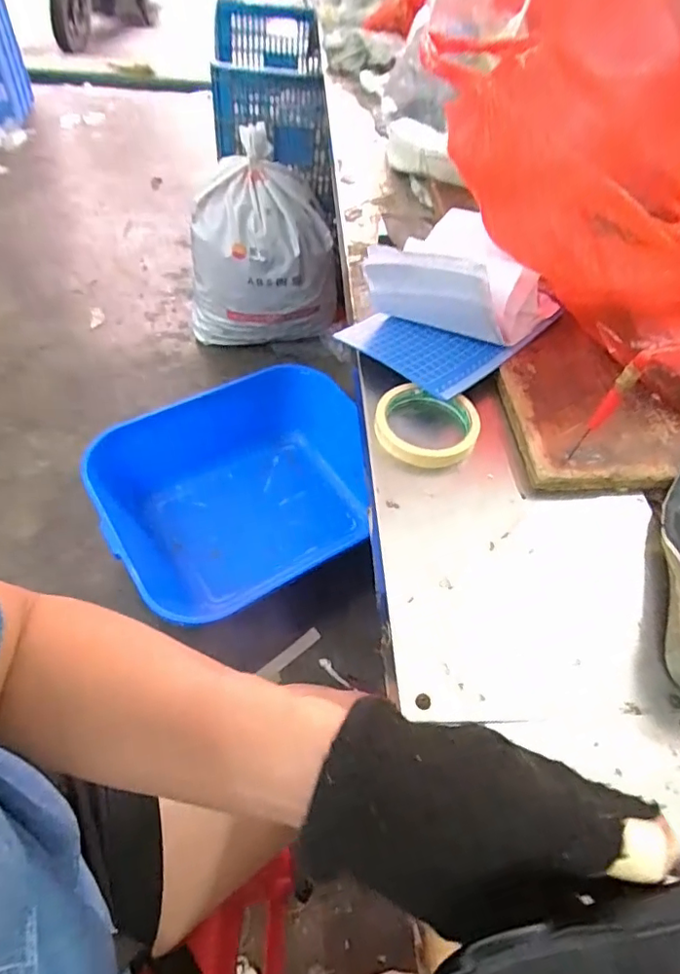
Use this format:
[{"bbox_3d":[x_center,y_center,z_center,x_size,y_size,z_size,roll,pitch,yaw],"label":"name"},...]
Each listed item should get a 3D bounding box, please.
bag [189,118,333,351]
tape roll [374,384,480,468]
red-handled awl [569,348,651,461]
[{"bbox_3d":[-0.226,-0.657,1.552,0.400,0.488,0.305,-6,54,-10],"label":"bag"},{"bbox_3d":[0.078,-0.057,0.508,0.092,0.021,0.079,28,55,15],"label":"tape roll"},{"bbox_3d":[0.206,-0.060,0.428,0.012,0.117,0.017,31,56,17],"label":"red-handled awl"}]

